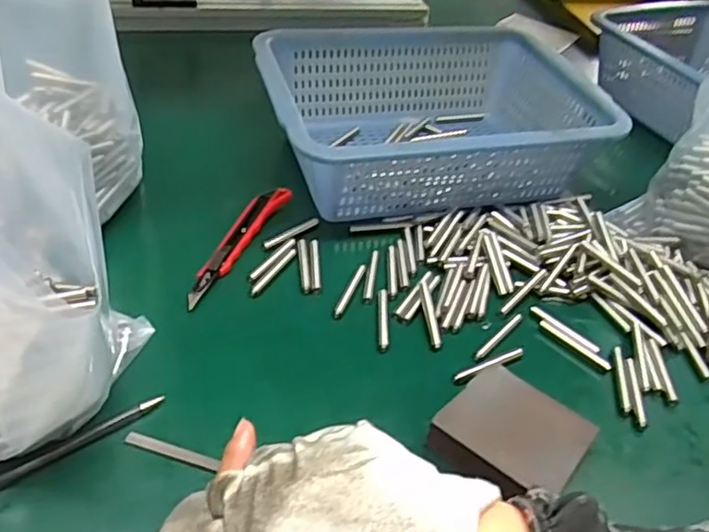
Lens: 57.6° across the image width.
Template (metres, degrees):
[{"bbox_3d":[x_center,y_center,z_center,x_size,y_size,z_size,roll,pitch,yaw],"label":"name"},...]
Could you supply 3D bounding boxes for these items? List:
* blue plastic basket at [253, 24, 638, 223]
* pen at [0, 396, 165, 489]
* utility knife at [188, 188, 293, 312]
[{"bbox_3d":[0.065,-0.147,0.626,0.299,0.089,0.238,-6,43,-15],"label":"blue plastic basket"},{"bbox_3d":[-0.174,0.107,0.363,0.138,0.006,0.008,-25,50,-32],"label":"pen"},{"bbox_3d":[-0.096,-0.022,0.521,0.025,0.007,0.150,19,42,13],"label":"utility knife"}]

